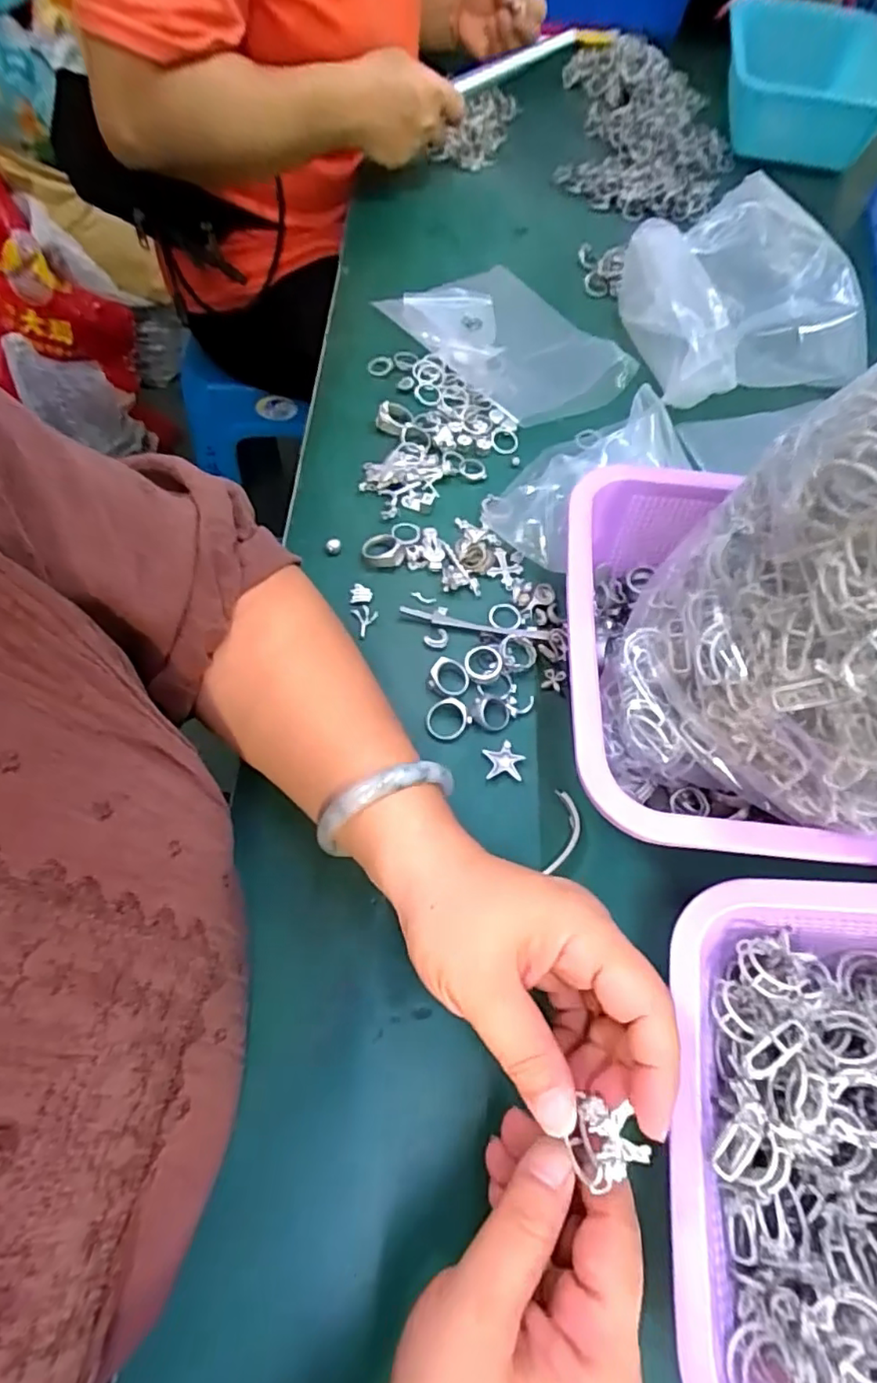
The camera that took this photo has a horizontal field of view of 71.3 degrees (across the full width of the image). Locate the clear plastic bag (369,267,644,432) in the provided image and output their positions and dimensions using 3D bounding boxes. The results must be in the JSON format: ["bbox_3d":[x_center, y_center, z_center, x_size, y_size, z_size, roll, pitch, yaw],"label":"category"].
[{"bbox_3d":[0.057,-0.300,0.522,0.150,0.041,0.193,-30,70,-22],"label":"clear plastic bag"}]

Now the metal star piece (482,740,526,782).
[{"bbox_3d":[0.037,0.040,0.352,0.023,0.005,0.022,5,63,-1],"label":"metal star piece"}]

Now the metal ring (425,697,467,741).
[{"bbox_3d":[0.004,0.015,0.358,0.024,0.006,0.024,1,63,-3],"label":"metal ring"}]

